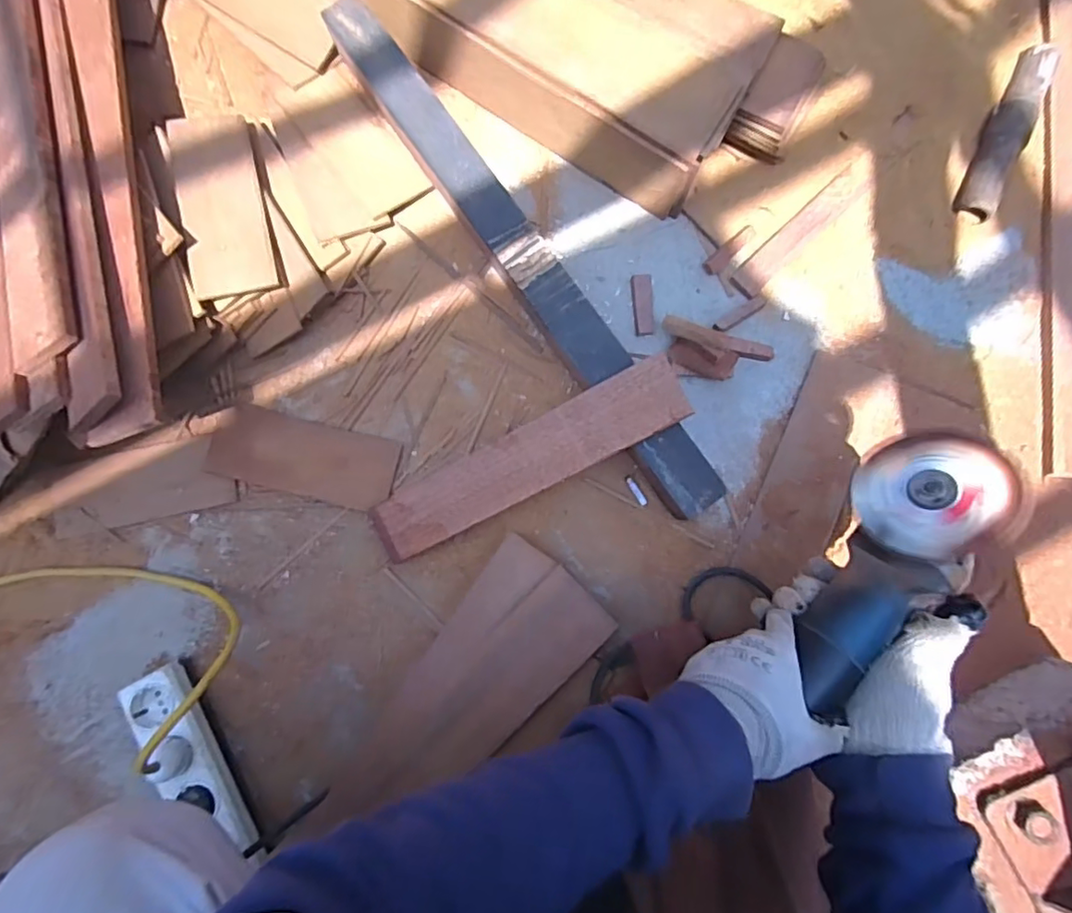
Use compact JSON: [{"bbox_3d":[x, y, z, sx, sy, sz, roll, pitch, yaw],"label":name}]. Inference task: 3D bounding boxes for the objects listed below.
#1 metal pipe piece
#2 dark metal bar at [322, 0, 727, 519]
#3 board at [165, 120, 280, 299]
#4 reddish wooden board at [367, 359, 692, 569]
[{"bbox_3d":[0.481,-0.330,0.588,0.039,0.033,0.182,24,86,6],"label":"metal pipe piece"},{"bbox_3d":[-0.023,-0.212,0.567,0.054,0.022,0.631,-35,83,-1],"label":"dark metal bar"},{"bbox_3d":[-0.320,-0.261,0.588,0.077,0.010,0.201,-13,79,-12],"label":"board"},{"bbox_3d":[-0.014,0.006,0.553,0.324,0.009,0.066,-28,85,12],"label":"reddish wooden board"}]

